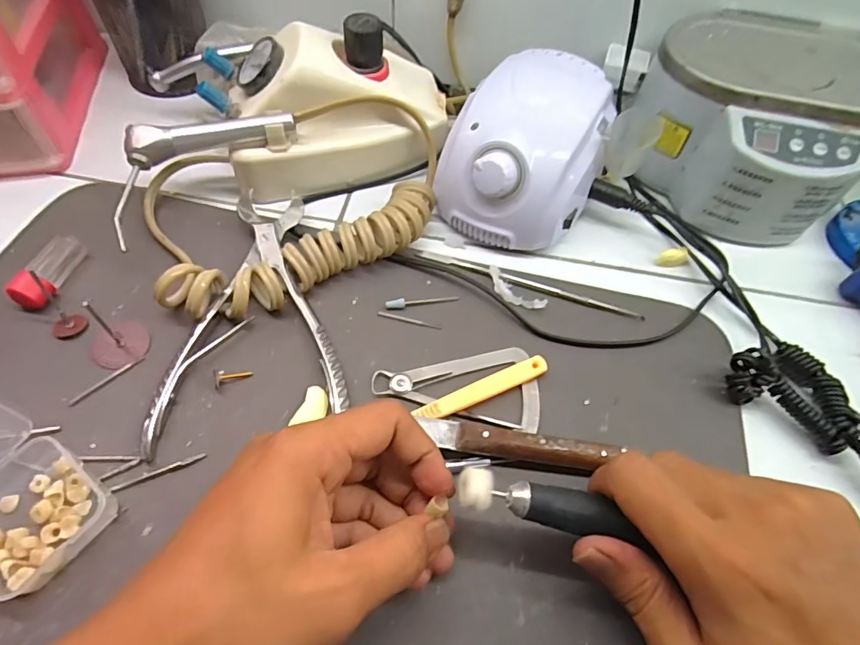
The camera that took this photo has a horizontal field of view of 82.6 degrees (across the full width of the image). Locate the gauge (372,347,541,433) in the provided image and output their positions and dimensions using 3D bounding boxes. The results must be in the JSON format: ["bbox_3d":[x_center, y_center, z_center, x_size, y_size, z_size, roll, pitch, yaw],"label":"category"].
[{"bbox_3d":[0.018,0.044,0.289,0.096,0.005,0.054,-9,60,-9],"label":"gauge"}]

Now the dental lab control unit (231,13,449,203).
[{"bbox_3d":[-0.067,-0.160,0.367,0.164,0.084,0.085,-12,61,-11],"label":"dental lab control unit"}]

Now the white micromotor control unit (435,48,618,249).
[{"bbox_3d":[0.073,-0.127,0.358,0.102,0.074,0.137,24,60,10],"label":"white micromotor control unit"}]

